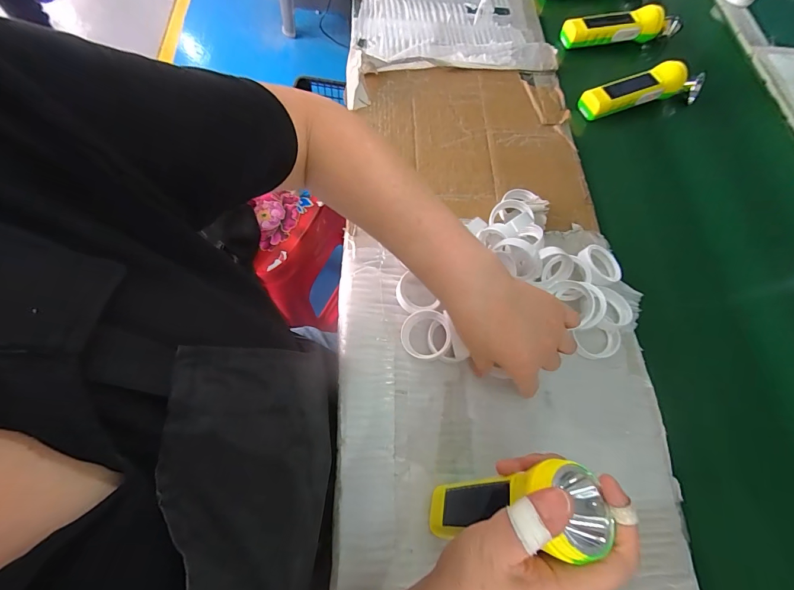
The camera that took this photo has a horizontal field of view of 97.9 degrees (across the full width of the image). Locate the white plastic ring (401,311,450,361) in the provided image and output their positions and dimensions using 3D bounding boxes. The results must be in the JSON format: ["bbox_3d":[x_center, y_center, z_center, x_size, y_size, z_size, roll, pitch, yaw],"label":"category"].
[{"bbox_3d":[0.032,0.043,0.379,0.052,0.017,0.052,-4,78,19],"label":"white plastic ring"}]

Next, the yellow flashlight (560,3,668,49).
[{"bbox_3d":[0.356,-0.446,0.569,0.157,0.037,0.039,-3,68,-1],"label":"yellow flashlight"}]

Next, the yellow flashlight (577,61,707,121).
[{"bbox_3d":[0.369,-0.310,0.520,0.181,0.047,0.046,-13,69,-5],"label":"yellow flashlight"}]

